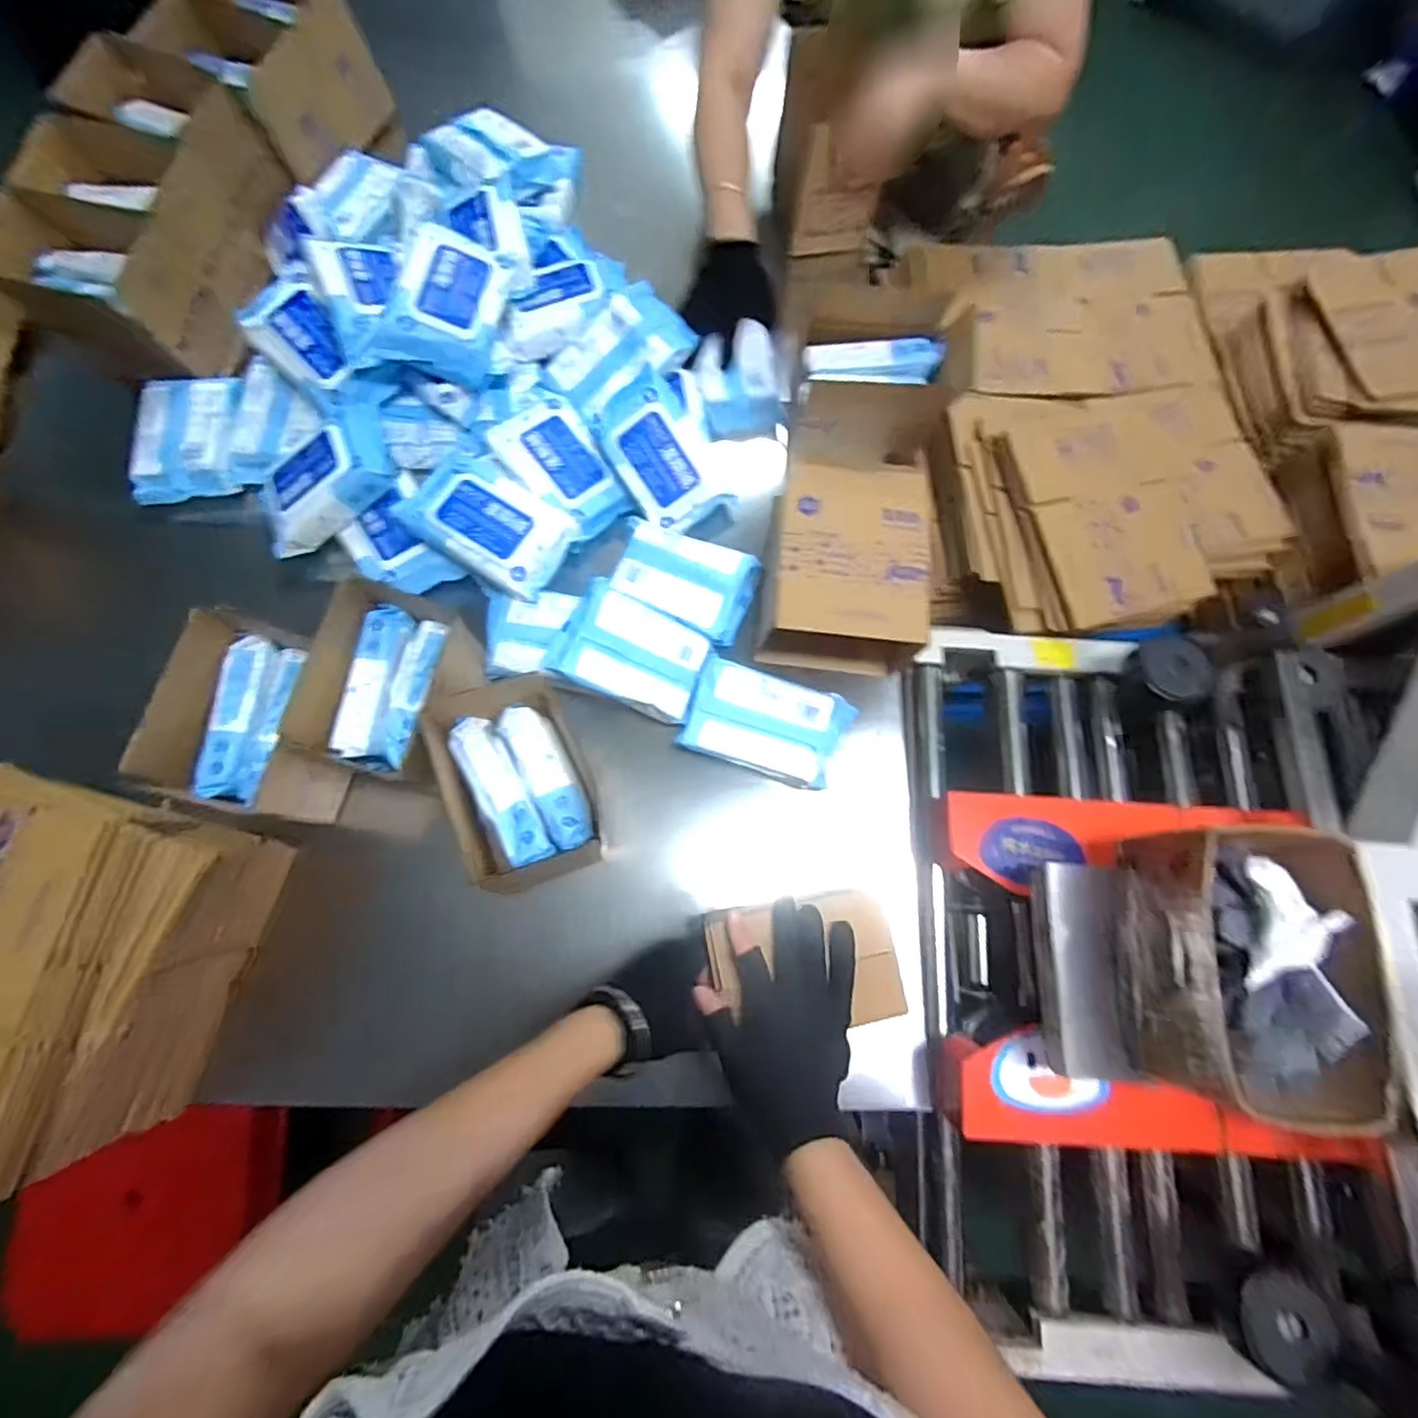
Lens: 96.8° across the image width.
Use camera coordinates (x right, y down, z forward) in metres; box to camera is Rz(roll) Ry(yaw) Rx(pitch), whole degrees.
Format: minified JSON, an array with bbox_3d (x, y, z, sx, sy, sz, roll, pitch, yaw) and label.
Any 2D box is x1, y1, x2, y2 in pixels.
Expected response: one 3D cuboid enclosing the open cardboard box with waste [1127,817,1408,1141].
[{"bbox_3d":[0.398,0.193,0.470,0.124,0.098,0.195,0,75,-1],"label":"open cardboard box with waste"}]

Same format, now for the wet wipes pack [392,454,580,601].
[{"bbox_3d":[-0.233,-0.202,0.674,0.171,0.037,0.114,34,78,8],"label":"wet wipes pack"}]

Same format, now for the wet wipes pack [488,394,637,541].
[{"bbox_3d":[-0.168,-0.277,0.718,0.104,0.044,0.166,-37,79,-9],"label":"wet wipes pack"}]

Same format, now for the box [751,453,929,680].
[{"bbox_3d":[0.144,-0.150,0.676,0.147,0.115,0.189,7,75,1],"label":"box"}]

